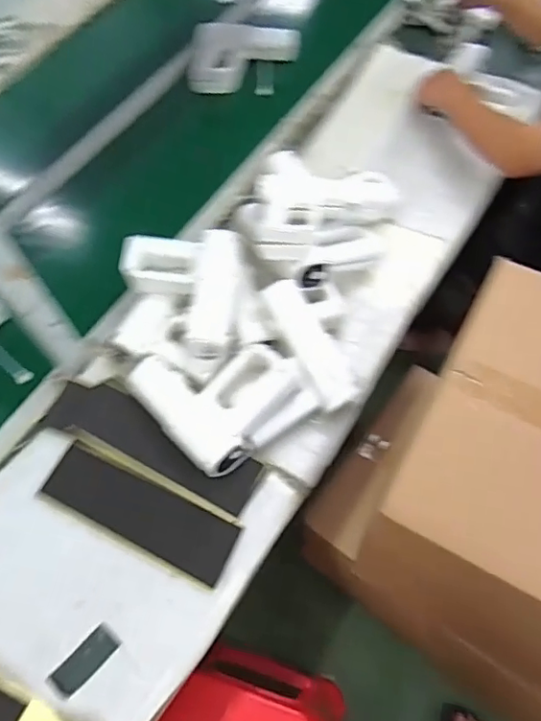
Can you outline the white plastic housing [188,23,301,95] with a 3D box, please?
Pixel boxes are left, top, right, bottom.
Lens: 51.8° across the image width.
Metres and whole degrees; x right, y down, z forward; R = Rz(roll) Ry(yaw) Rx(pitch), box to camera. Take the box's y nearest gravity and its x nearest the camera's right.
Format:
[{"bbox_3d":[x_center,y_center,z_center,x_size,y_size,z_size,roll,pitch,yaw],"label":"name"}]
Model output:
[{"bbox_3d":[-0.057,-0.673,1.257,0.238,0.095,0.152,1,62,3],"label":"white plastic housing"}]

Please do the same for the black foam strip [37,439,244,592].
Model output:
[{"bbox_3d":[-0.189,0.221,0.808,0.289,0.020,0.095,24,65,14],"label":"black foam strip"}]

